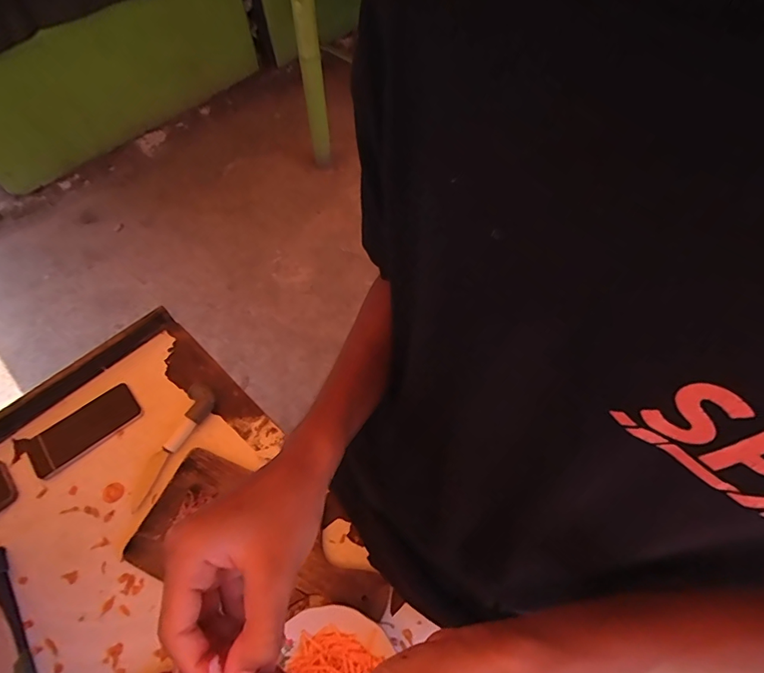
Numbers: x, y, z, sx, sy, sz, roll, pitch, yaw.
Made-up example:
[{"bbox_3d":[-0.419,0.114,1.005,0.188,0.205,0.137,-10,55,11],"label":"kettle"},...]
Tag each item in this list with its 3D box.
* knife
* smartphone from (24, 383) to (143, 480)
[{"bbox_3d":[-0.320,0.164,0.666,0.045,0.018,0.193,16,59,12],"label":"knife"},{"bbox_3d":[-0.476,0.146,0.691,0.168,0.010,0.084,-36,63,-19],"label":"smartphone"}]

